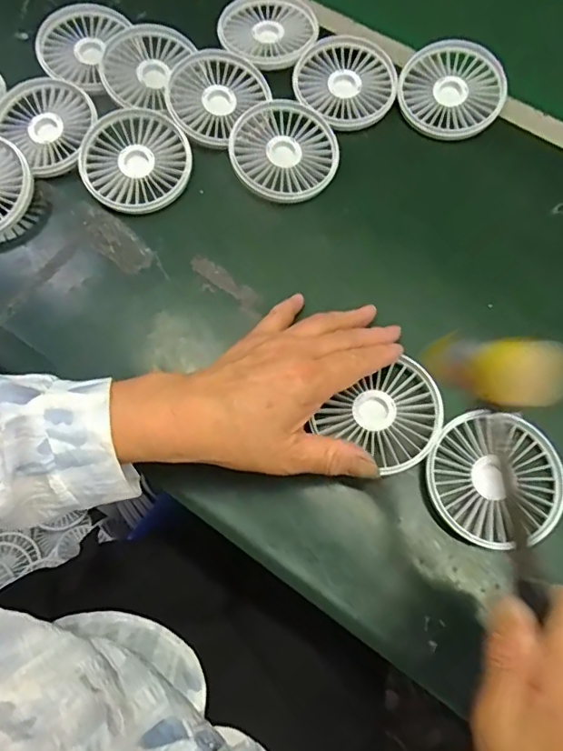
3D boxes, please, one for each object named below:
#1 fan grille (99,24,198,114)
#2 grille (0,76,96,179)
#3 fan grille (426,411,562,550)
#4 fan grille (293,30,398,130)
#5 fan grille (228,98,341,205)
[{"bbox_3d":[-0.111,-0.266,0.441,0.083,0.018,0.081,0,71,0],"label":"fan grille"},{"bbox_3d":[-0.195,-0.209,0.430,0.078,0.024,0.086,-30,74,-10],"label":"grille"},{"bbox_3d":[0.138,0.066,0.330,0.082,0.012,0.083,0,71,0],"label":"fan grille"},{"bbox_3d":[0.058,-0.253,0.438,0.086,0.015,0.088,0,71,0],"label":"fan grille"},{"bbox_3d":[0.004,-0.185,0.416,0.084,0.013,0.090,0,71,0],"label":"fan grille"}]

